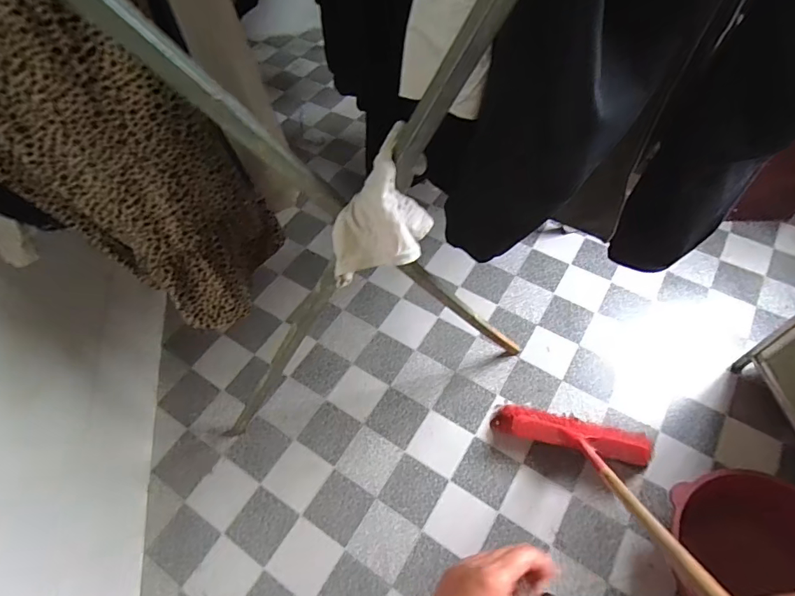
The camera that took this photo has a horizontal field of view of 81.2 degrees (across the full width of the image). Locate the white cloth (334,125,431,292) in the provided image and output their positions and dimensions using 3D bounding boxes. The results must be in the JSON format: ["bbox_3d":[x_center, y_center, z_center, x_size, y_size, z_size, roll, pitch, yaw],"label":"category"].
[{"bbox_3d":[-0.020,-0.109,0.606,0.123,0.166,0.122,15,58,12],"label":"white cloth"}]

